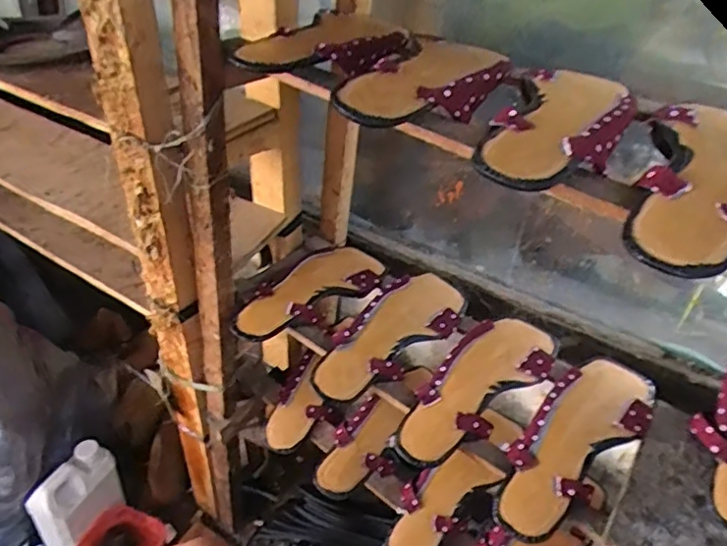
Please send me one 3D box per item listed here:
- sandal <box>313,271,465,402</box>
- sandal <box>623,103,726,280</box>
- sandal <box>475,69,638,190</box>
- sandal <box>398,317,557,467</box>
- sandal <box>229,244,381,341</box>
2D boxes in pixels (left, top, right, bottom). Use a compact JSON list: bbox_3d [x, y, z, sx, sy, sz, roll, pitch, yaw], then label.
[{"bbox_3d":[0.031,0.071,0.663,0.091,0.033,0.214,26,41,25],"label":"sandal"},{"bbox_3d":[0.237,-0.064,0.394,0.086,0.030,0.217,19,38,18],"label":"sandal"},{"bbox_3d":[0.149,-0.112,0.434,0.086,0.023,0.201,20,39,19],"label":"sandal"},{"bbox_3d":[0.122,0.122,0.621,0.089,0.042,0.213,29,42,29],"label":"sandal"},{"bbox_3d":[-0.063,0.019,0.727,0.239,0.034,0.082,-28,47,-37],"label":"sandal"}]

